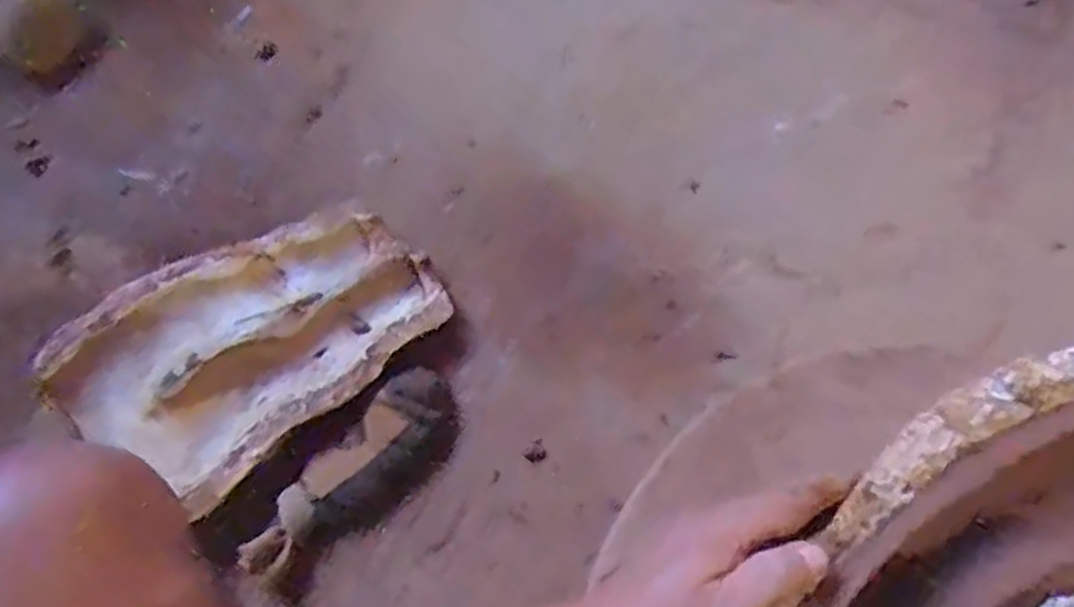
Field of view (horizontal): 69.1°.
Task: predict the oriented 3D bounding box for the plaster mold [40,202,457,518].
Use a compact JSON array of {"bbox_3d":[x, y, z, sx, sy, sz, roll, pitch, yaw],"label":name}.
[{"bbox_3d":[-0.272,0.032,0.750,0.339,0.046,0.231,-38,69,-17],"label":"plaster mold"}]

